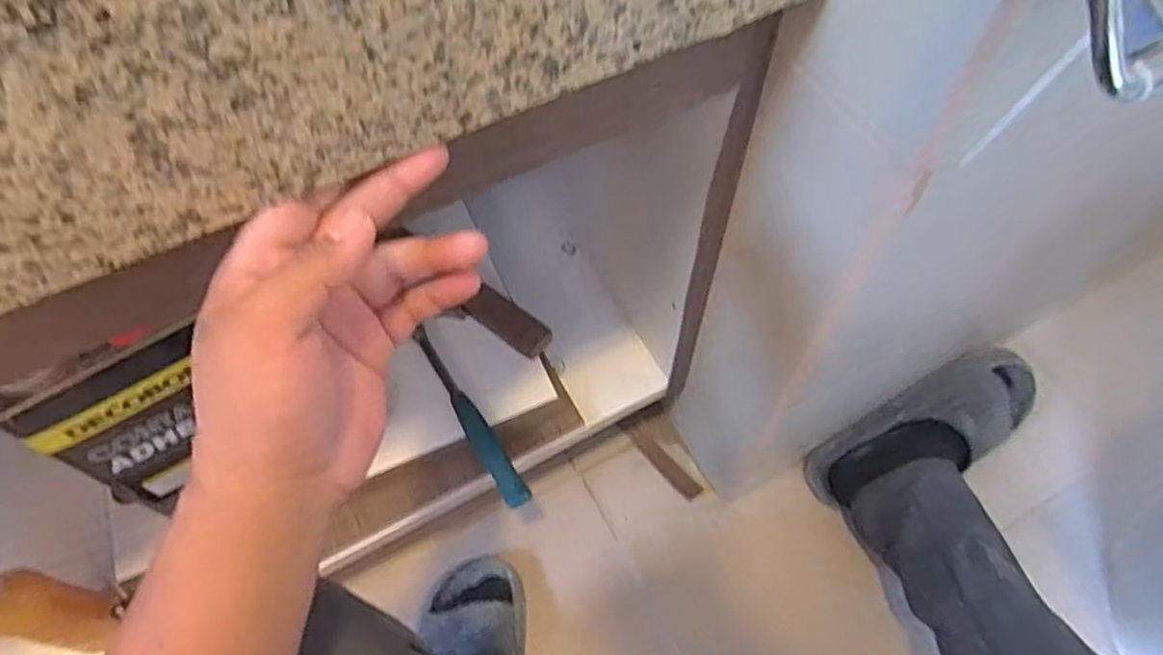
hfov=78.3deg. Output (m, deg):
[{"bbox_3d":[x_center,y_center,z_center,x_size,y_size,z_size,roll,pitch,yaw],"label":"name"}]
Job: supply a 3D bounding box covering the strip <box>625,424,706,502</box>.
[{"bbox_3d":[0.103,0.166,0.890,0.025,0.012,0.115,-36,66,-18],"label":"strip"}]

